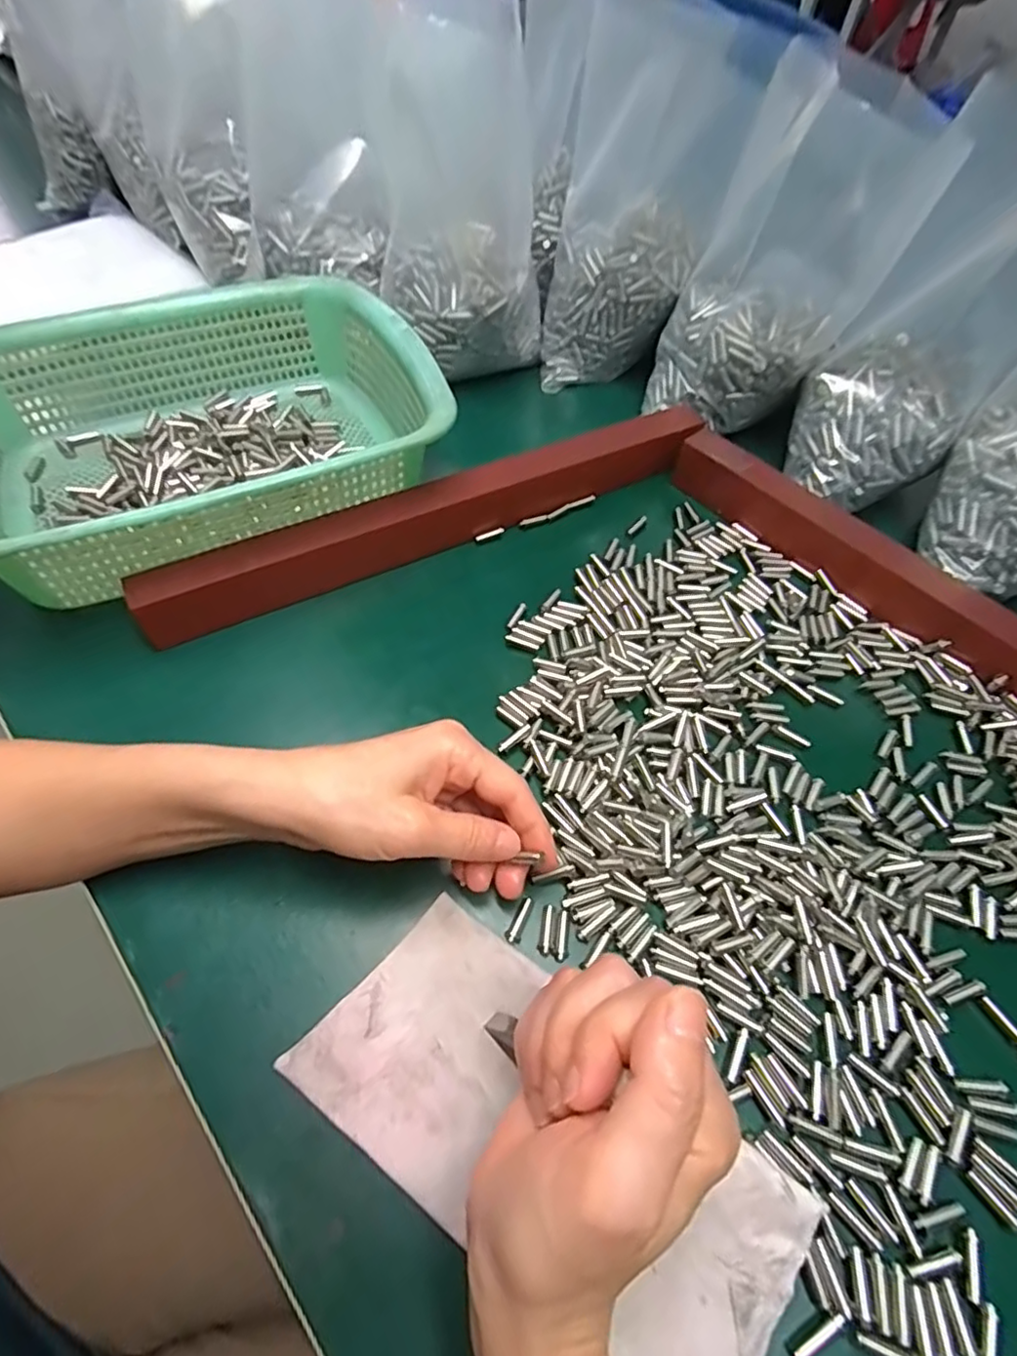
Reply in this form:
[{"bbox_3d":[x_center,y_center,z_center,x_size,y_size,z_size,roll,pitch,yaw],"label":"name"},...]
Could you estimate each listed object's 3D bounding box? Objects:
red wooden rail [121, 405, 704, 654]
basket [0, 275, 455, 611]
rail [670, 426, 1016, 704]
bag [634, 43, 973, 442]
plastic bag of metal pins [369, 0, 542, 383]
[{"bbox_3d":[-0.041,-0.111,0.406,0.384,0.044,0.030,-24,62,-16],"label":"red wooden rail"},{"bbox_3d":[-0.202,-0.166,0.400,0.288,0.082,0.225,-23,62,-16],"label":"basket"},{"bbox_3d":[0.268,-0.042,0.374,0.037,0.034,0.398,-35,65,-22],"label":"rail"},{"bbox_3d":[0.188,-0.278,0.430,0.131,0.204,0.086,20,59,10],"label":"bag"},{"bbox_3d":[-0.033,-0.349,0.450,0.131,0.208,0.103,-6,58,-6],"label":"plastic bag of metal pins"}]

